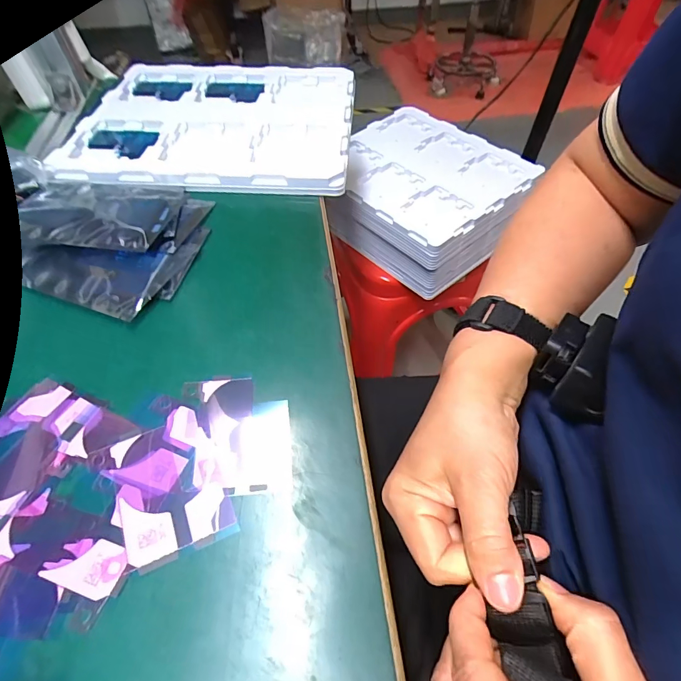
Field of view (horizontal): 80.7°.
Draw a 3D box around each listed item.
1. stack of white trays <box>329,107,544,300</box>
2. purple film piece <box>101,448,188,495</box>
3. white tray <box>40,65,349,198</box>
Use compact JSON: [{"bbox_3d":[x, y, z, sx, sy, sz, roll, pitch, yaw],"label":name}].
[{"bbox_3d":[0.143,-0.269,0.746,0.279,0.126,0.320,-35,59,-21],"label":"stack of white trays"},{"bbox_3d":[-0.118,0.076,0.244,0.041,0.004,0.026,17,54,8],"label":"purple film piece"},{"bbox_3d":[-0.148,-0.272,0.488,0.318,0.020,0.279,5,54,0],"label":"white tray"}]

